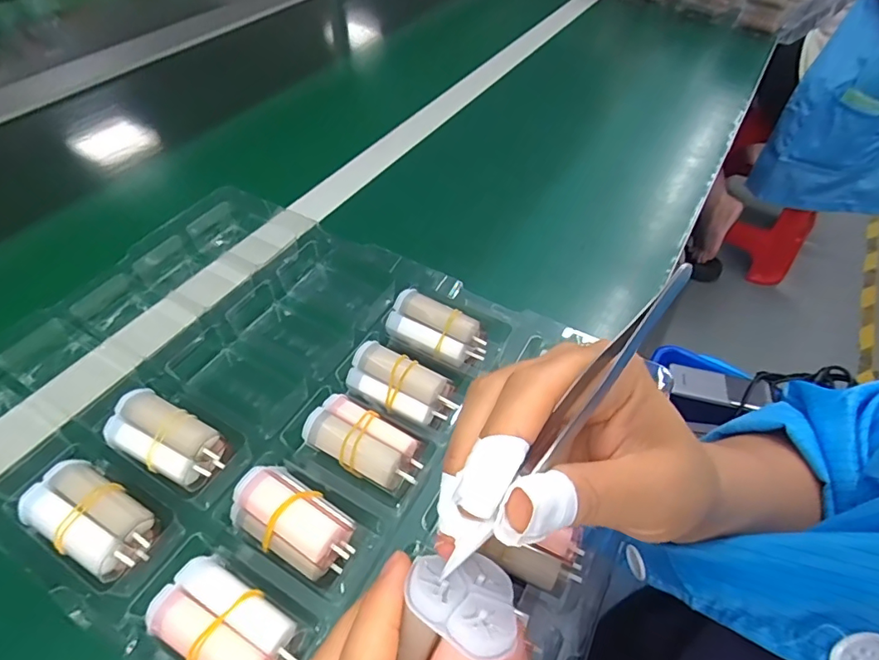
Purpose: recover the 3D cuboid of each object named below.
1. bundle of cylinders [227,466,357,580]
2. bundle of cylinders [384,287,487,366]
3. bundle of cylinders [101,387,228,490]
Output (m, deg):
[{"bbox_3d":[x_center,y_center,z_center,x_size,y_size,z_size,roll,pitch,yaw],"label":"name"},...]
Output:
[{"bbox_3d":[-0.077,0.104,0.266,0.067,0.033,0.037,22,53,17],"label":"bundle of cylinders"},{"bbox_3d":[-0.001,-0.003,0.344,0.068,0.019,0.035,24,54,18],"label":"bundle of cylinders"},{"bbox_3d":[-0.160,0.067,0.295,0.066,0.034,0.035,21,53,16],"label":"bundle of cylinders"}]

